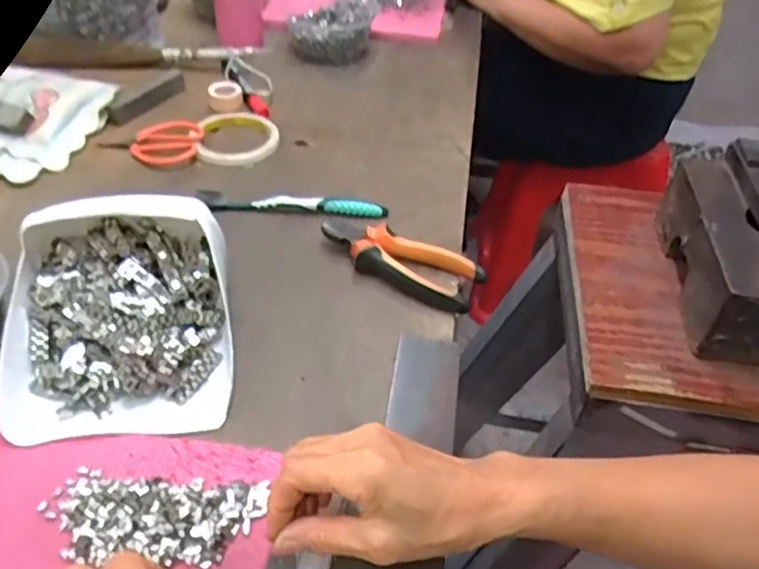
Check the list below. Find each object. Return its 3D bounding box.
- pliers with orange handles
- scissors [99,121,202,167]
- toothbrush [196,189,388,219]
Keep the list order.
[{"bbox_3d":[0.017,-0.024,0.567,0.152,0.025,0.055,26,48,22],"label":"pliers with orange handles"},{"bbox_3d":[-0.246,-0.156,0.689,0.108,0.020,0.063,-13,46,-16],"label":"scissors"},{"bbox_3d":[-0.084,-0.079,0.619,0.182,0.013,0.022,3,43,0],"label":"toothbrush"}]

